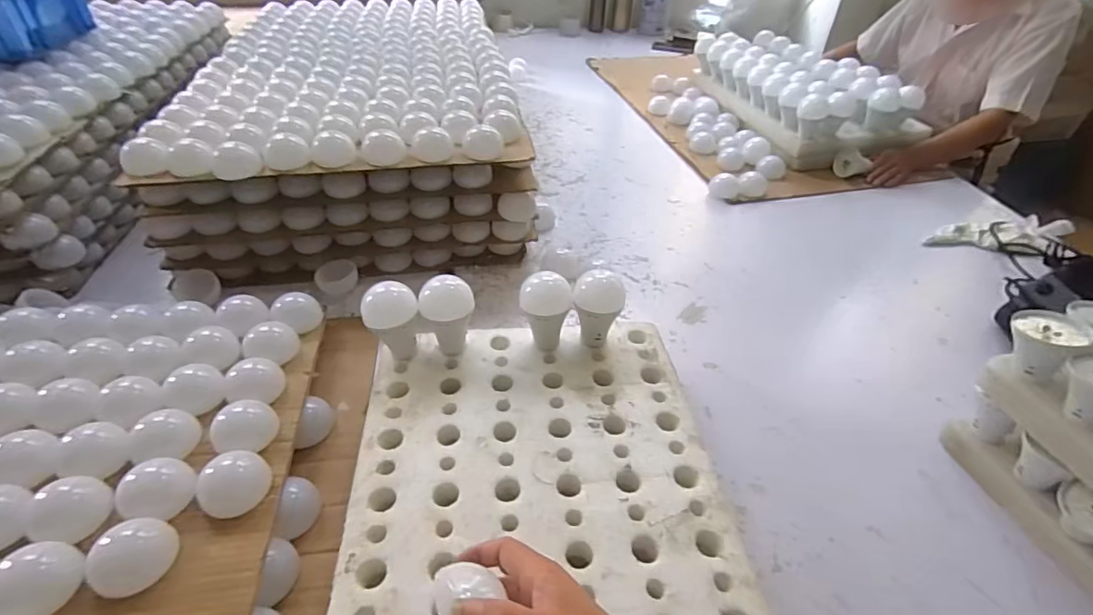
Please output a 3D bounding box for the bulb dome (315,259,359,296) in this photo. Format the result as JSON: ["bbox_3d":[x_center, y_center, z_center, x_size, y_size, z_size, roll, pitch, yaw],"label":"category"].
[{"bbox_3d":[-0.341,-0.048,0.843,0.065,0.034,0.054,-16,44,-20],"label":"bulb dome"}]

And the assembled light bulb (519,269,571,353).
[{"bbox_3d":[-0.001,0.005,0.652,0.060,0.084,0.057,1,41,-1],"label":"assembled light bulb"}]

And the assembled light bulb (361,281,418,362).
[{"bbox_3d":[-0.189,0.017,0.637,0.064,0.093,0.066,-10,43,-13],"label":"assembled light bulb"}]

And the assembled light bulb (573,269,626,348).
[{"bbox_3d":[0.066,0.001,0.649,0.060,0.092,0.062,10,42,9],"label":"assembled light bulb"}]

